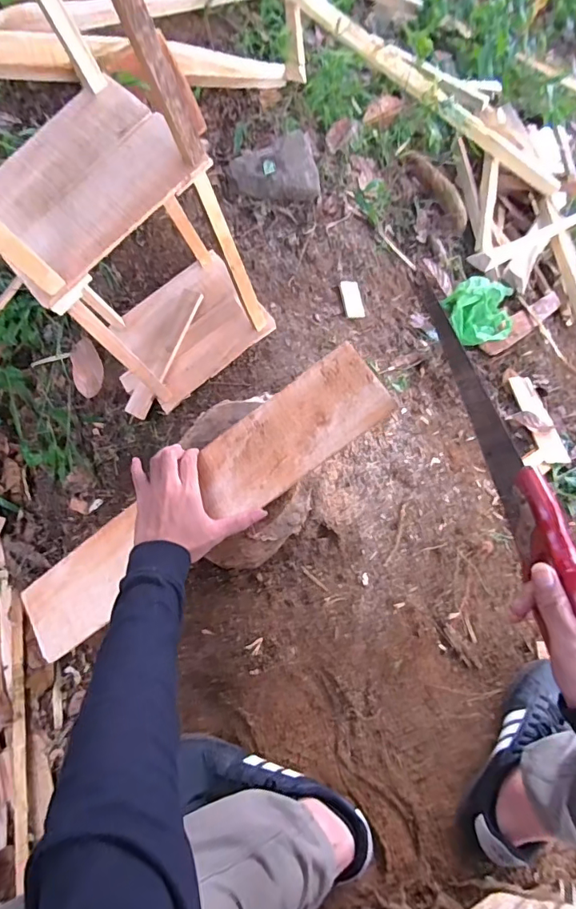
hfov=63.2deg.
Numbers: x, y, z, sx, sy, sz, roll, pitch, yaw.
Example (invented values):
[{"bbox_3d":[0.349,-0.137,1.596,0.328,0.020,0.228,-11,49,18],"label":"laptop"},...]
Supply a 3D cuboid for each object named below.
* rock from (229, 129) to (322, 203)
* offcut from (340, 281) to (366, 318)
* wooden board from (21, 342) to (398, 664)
[{"bbox_3d":[-0.024,-0.545,0.910,0.175,0.080,0.110,-26,66,-6],"label":"rock"},{"bbox_3d":[0.123,-0.298,0.900,0.038,0.006,0.076,-14,83,-4],"label":"offcut"},{"bbox_3d":[-0.118,0.063,0.580,0.539,0.014,0.112,-35,69,8],"label":"wooden board"}]

